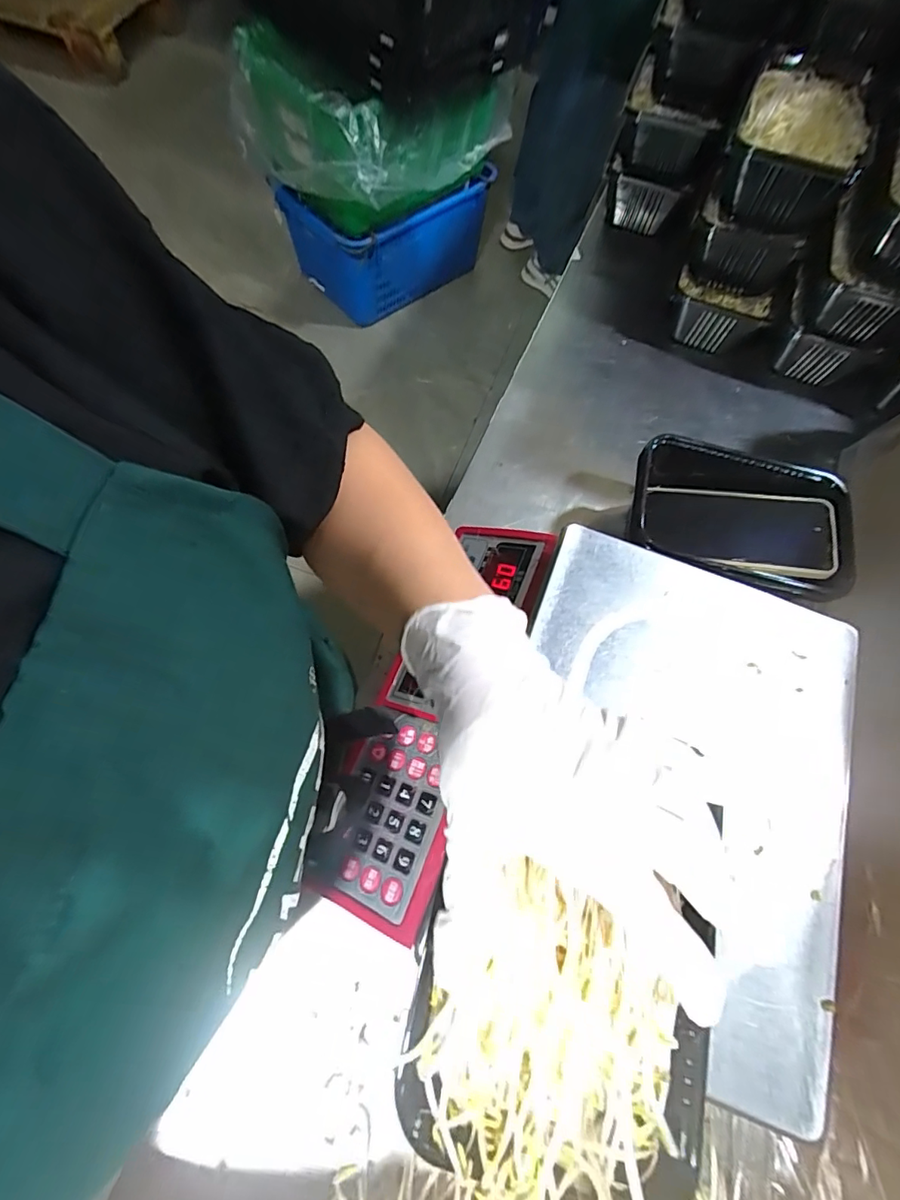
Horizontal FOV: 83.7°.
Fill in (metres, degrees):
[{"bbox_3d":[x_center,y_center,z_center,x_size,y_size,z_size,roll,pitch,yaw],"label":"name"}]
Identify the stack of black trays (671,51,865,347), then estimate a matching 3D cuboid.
[{"bbox_3d":[0.311,-0.383,0.525,0.103,0.202,0.133,24,69,6],"label":"stack of black trays"}]

